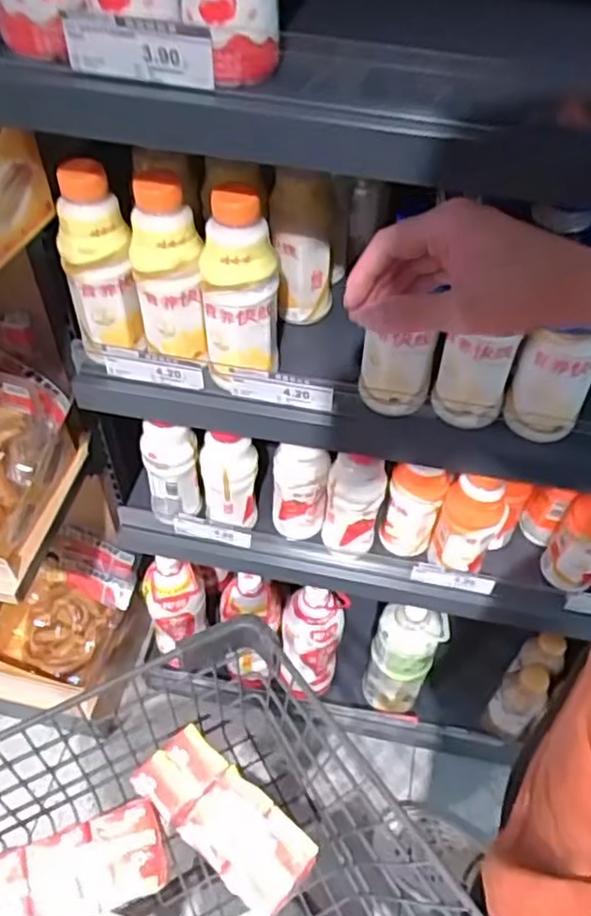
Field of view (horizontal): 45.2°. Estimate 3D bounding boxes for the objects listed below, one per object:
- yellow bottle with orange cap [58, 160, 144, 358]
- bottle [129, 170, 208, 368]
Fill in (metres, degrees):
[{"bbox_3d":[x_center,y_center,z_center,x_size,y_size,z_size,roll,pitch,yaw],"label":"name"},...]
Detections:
[{"bbox_3d":[-0.179,-0.173,0.649,0.058,0.176,0.051,-17,53,-17],"label":"yellow bottle with orange cap"},{"bbox_3d":[-0.117,-0.175,0.645,0.058,0.167,0.067,-8,51,-10],"label":"bottle"}]

